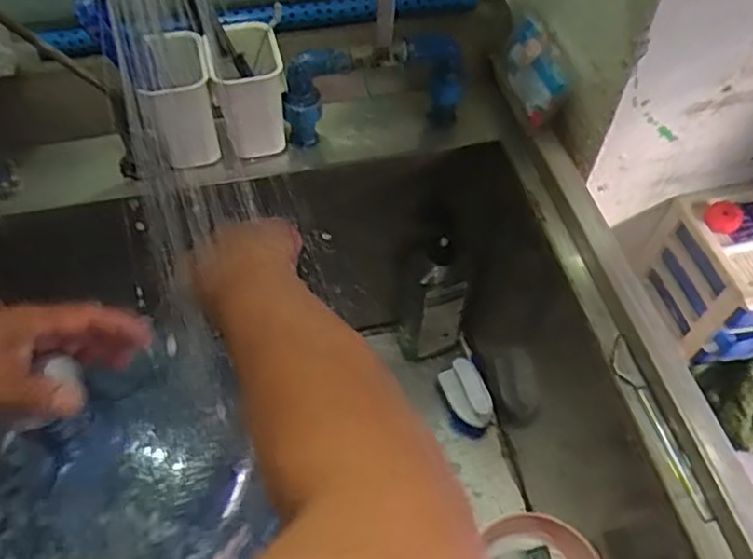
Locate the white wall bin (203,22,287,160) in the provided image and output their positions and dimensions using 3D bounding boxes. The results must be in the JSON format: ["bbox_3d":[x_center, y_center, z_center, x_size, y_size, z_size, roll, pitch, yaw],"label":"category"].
[{"bbox_3d":[-0.139,-0.207,0.725,0.075,0.127,0.112,-9,57,-7],"label":"white wall bin"}]

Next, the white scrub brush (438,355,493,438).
[{"bbox_3d":[0.131,0.172,0.946,0.062,0.062,0.102,-11,57,-9],"label":"white scrub brush"}]

